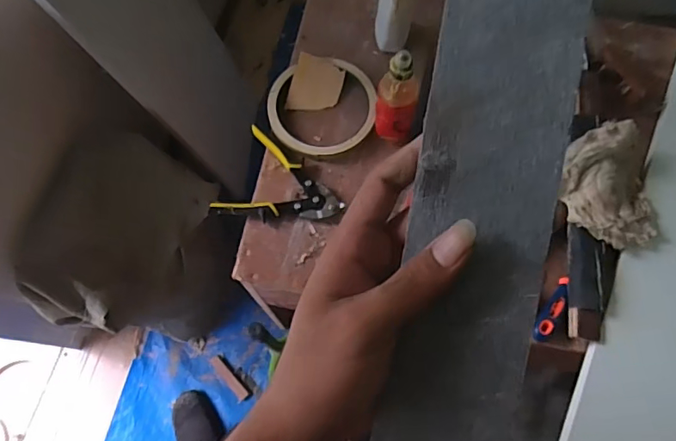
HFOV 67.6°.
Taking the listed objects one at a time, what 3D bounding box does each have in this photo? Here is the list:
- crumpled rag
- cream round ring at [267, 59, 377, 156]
[{"bbox_3d":[0.393,-0.053,0.729,0.123,0.044,0.173,-2,73,-2],"label":"crumpled rag"},{"bbox_3d":[-0.023,-0.183,0.833,0.175,0.031,0.153,-11,73,-5],"label":"cream round ring"}]

